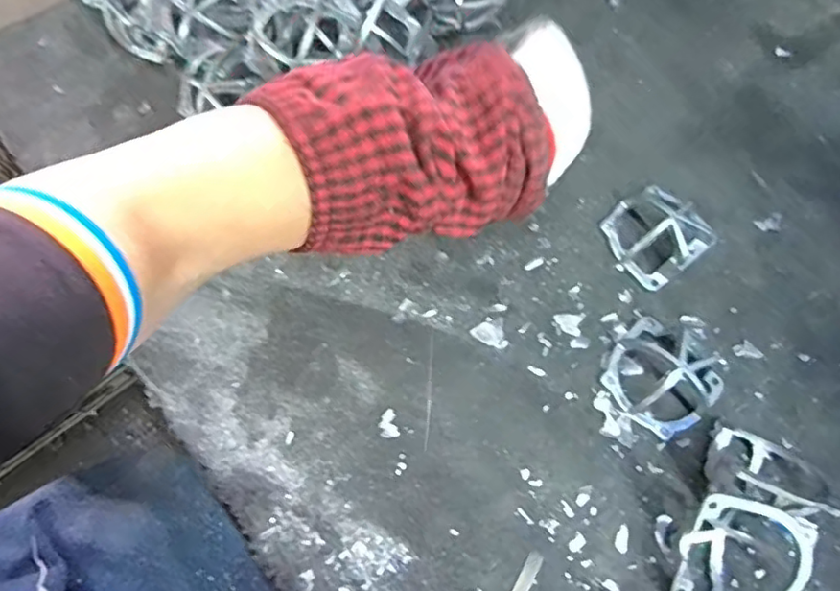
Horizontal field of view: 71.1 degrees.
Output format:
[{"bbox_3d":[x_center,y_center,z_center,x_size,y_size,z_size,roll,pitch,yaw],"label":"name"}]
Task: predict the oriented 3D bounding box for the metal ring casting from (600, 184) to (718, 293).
[{"bbox_3d":[0.199,-0.055,0.493,0.077,0.041,0.078,-38,75,-12],"label":"metal ring casting"}]

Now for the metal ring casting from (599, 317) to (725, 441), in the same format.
[{"bbox_3d":[0.190,0.062,0.452,0.074,0.040,0.083,-41,76,-13],"label":"metal ring casting"}]

